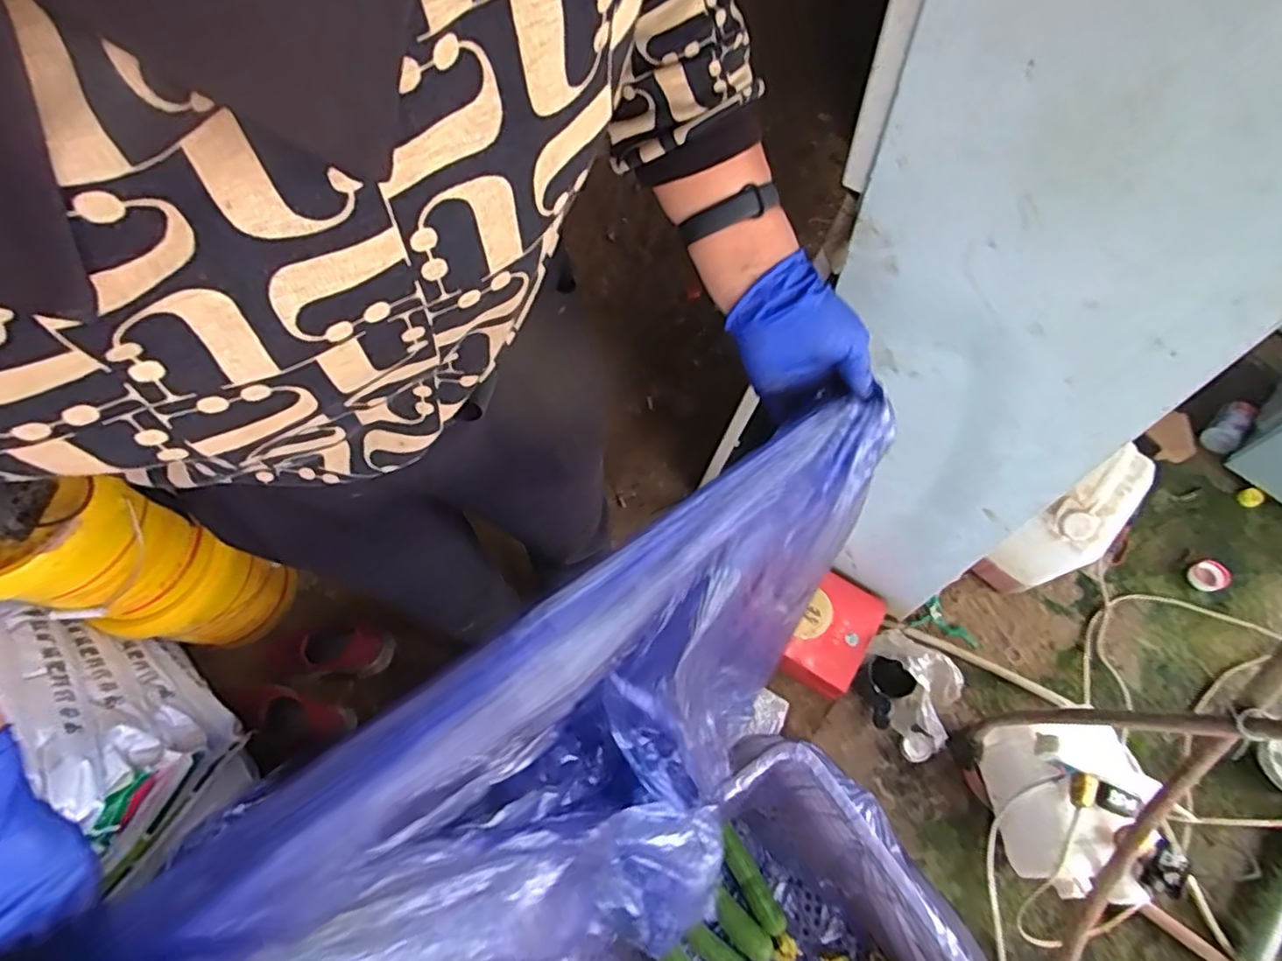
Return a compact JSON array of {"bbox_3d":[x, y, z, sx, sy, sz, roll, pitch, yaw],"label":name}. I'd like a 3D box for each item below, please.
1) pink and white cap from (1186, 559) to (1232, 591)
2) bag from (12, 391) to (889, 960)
[{"bbox_3d":[1.130,0.188,1.254,0.077,0.019,0.058,-28,65,-10],"label":"pink and white cap"},{"bbox_3d":[-0.002,0.252,0.532,0.569,0.427,0.210,-35,66,-13],"label":"bag"}]

